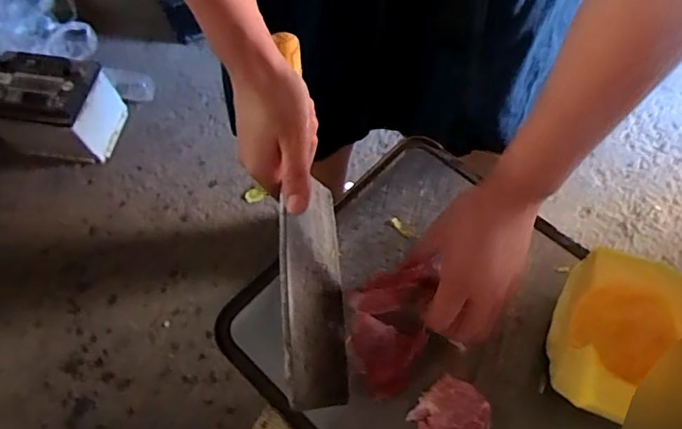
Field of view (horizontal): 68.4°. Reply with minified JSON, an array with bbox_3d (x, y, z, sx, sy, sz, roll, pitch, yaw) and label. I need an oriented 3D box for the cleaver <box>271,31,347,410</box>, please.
[{"bbox_3d":[-0.041,-0.009,0.425,0.027,0.130,0.323,-12,77,17],"label":"cleaver"}]

